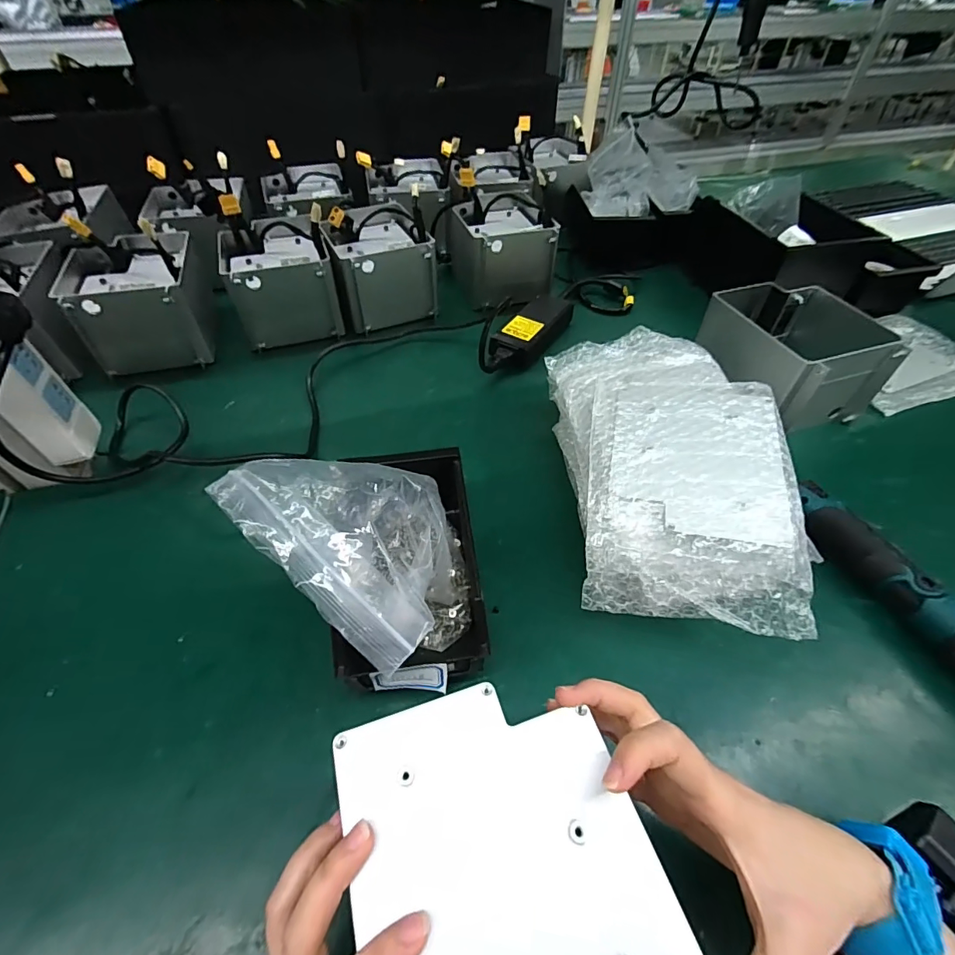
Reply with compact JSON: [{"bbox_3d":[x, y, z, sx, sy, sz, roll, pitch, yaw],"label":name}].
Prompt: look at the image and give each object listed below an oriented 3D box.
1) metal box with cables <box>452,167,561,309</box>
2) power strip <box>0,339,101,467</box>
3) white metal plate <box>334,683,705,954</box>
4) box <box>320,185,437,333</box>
[{"bbox_3d":[0.032,-0.368,0.703,0.133,0.120,0.176,-13,50,-11],"label":"metal box with cables"},{"bbox_3d":[-0.396,-0.086,0.394,0.043,0.167,0.063,-9,50,-8],"label":"power strip"},{"bbox_3d":[0.013,0.168,0.197,0.125,0.006,0.147,-14,51,-13],"label":"white metal plate"},{"bbox_3d":[-0.144,-0.309,0.660,0.133,0.128,0.154,-18,51,-15],"label":"box"}]

